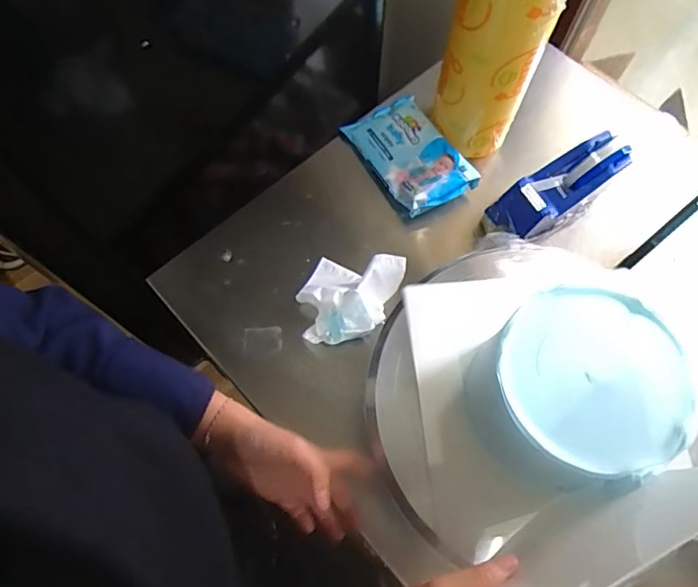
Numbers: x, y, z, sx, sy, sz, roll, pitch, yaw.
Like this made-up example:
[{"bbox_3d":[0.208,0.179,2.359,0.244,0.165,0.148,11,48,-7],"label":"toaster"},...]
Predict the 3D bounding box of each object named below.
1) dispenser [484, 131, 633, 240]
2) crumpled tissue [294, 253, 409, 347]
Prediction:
[{"bbox_3d":[0.248,-0.126,0.597,0.161,0.093,0.065,-27,71,-10],"label":"dispenser"},{"bbox_3d":[0.001,0.007,0.591,0.111,0.044,0.105,8,68,3],"label":"crumpled tissue"}]

